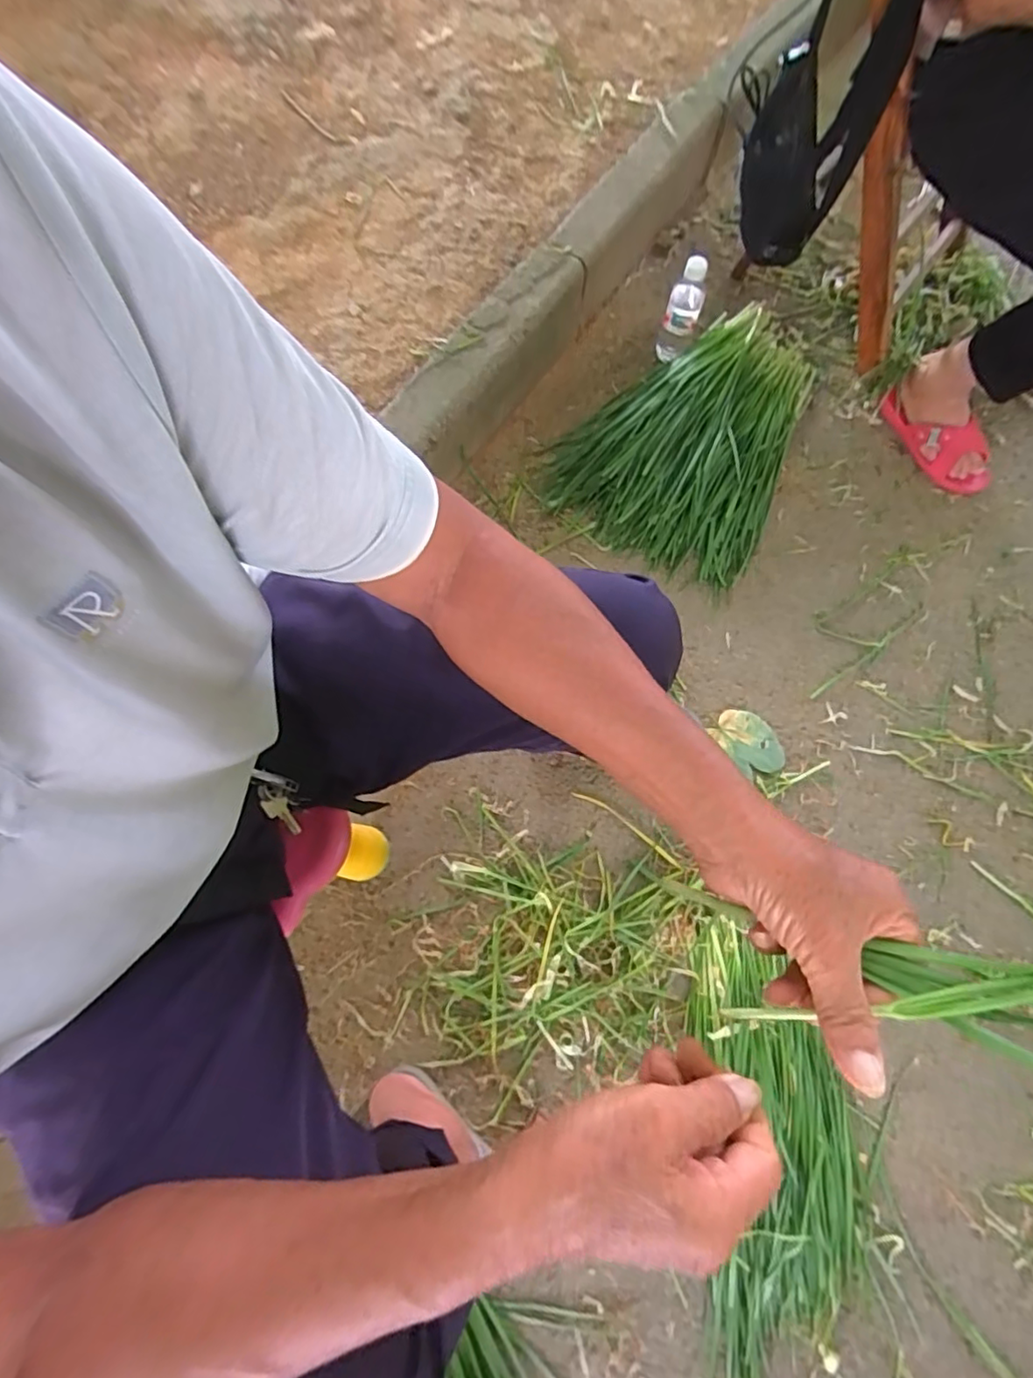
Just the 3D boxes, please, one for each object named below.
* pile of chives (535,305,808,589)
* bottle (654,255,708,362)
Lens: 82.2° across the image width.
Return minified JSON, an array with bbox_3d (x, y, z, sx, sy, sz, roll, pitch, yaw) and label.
[{"bbox_3d":[0.277,-0.434,0.981,0.356,0.120,0.452,22,73,6],"label":"pile of chives"},{"bbox_3d":[0.283,-0.642,1.011,0.059,0.164,0.064,9,72,2],"label":"bottle"}]

